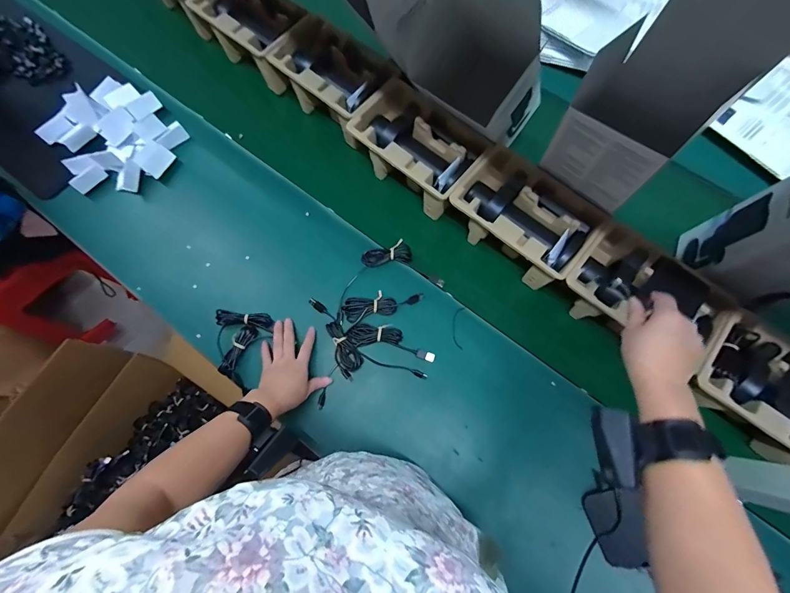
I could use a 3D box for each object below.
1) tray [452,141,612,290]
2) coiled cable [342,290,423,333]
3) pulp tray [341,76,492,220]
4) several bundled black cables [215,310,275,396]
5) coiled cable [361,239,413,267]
[{"bbox_3d":[0.219,-0.132,0.636,0.229,0.096,0.146,36,73,11],"label":"tray"},{"bbox_3d":[-0.024,0.012,0.644,0.136,0.015,0.050,-21,72,-9],"label":"coiled cable"},{"bbox_3d":[0.033,-0.272,0.676,0.246,0.108,0.138,41,74,12],"label":"pulp tray"},{"bbox_3d":[-0.264,0.091,0.618,0.090,0.027,0.132,1,70,-1],"label":"several bundled black cables"},{"bbox_3d":[-0.015,-0.076,0.666,0.090,0.015,0.037,-18,72,-8],"label":"coiled cable"}]

